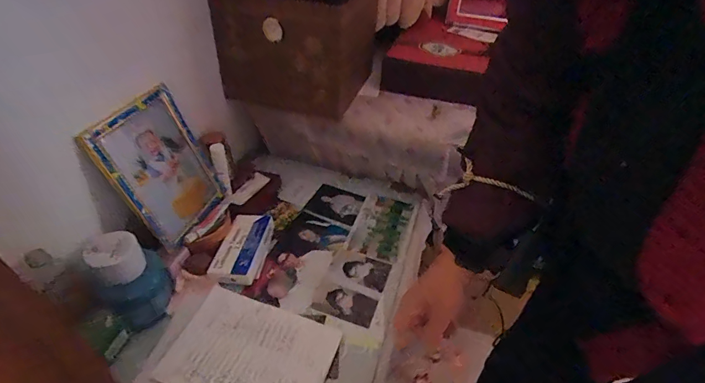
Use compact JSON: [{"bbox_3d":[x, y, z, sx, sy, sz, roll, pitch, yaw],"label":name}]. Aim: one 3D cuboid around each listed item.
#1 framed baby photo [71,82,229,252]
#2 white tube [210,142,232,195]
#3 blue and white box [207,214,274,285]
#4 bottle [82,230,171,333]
[{"bbox_3d":[-0.257,-0.033,0.541,0.015,0.186,0.148,-3,37,22],"label":"framed baby photo"},{"bbox_3d":[-0.211,-0.038,0.639,0.023,0.083,0.016,-18,20,-24],"label":"white tube"},{"bbox_3d":[-0.162,0.086,0.599,0.066,0.034,0.128,10,40,7],"label":"blue and white box"},{"bbox_3d":[-0.276,0.108,0.496,0.077,0.111,0.080,-23,47,-29],"label":"bottle"}]

